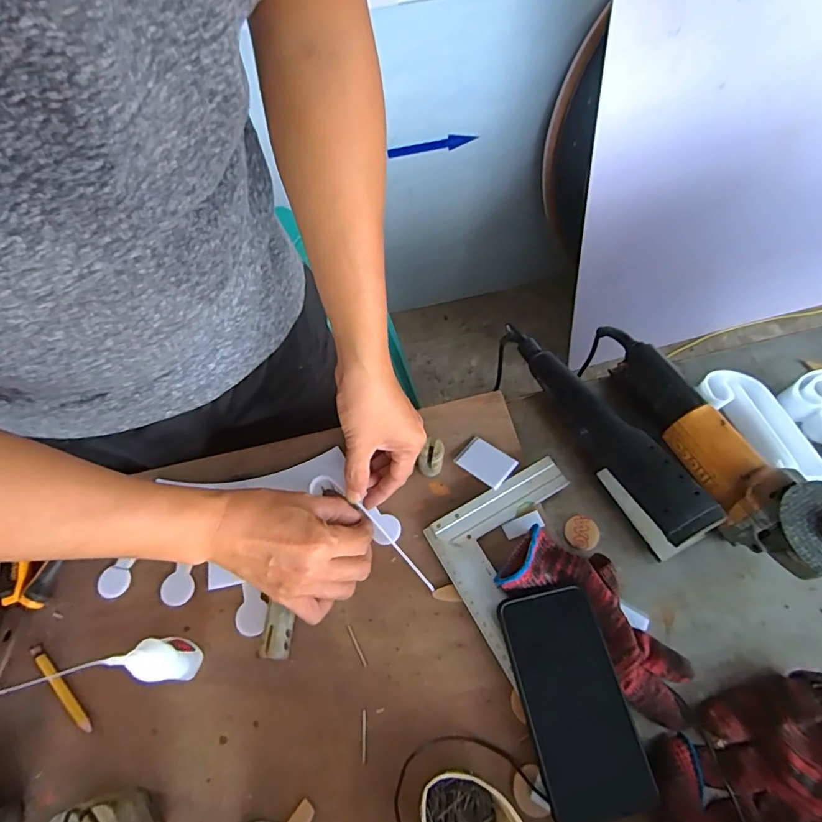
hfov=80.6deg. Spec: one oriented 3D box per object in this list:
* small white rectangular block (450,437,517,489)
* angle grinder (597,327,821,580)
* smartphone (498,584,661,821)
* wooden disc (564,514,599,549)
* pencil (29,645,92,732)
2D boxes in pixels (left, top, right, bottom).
[{"bbox_3d":[0.077,0.052,0.503,0.055,0.004,0.040,34,61,26],"label":"small white rectangular block"},{"bbox_3d":[0.298,0.028,0.489,0.082,0.070,0.330,-23,53,-11],"label":"angle grinder"},{"bbox_3d":[0.130,0.231,0.393,0.079,0.014,0.160,-13,63,-1],"label":"smartphone"},{"bbox_3d":[0.173,0.122,0.488,0.033,0.004,0.032,-1,61,2],"label":"wooden disc"},{"bbox_3d":[-0.308,0.243,0.425,0.093,0.005,0.010,37,69,20],"label":"pencil"}]

